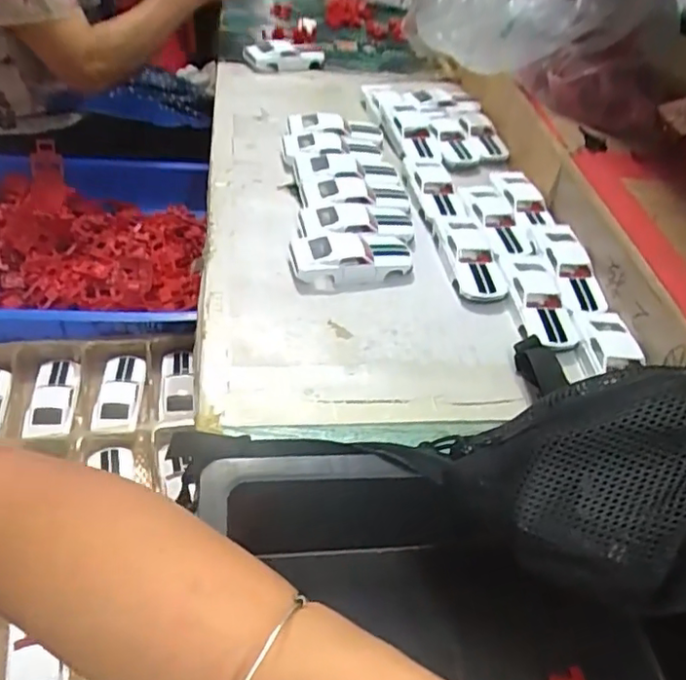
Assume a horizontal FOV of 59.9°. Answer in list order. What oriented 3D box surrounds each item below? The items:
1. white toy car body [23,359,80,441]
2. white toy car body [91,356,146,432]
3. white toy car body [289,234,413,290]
[{"bbox_3d":[-0.369,0.072,0.759,0.054,0.023,0.108,-2,48,-11],"label":"white toy car body"},{"bbox_3d":[-0.289,0.068,0.767,0.055,0.019,0.119,1,48,-8],"label":"white toy car body"},{"bbox_3d":[0.010,-0.086,0.621,0.126,0.028,0.058,-7,49,-15],"label":"white toy car body"}]

